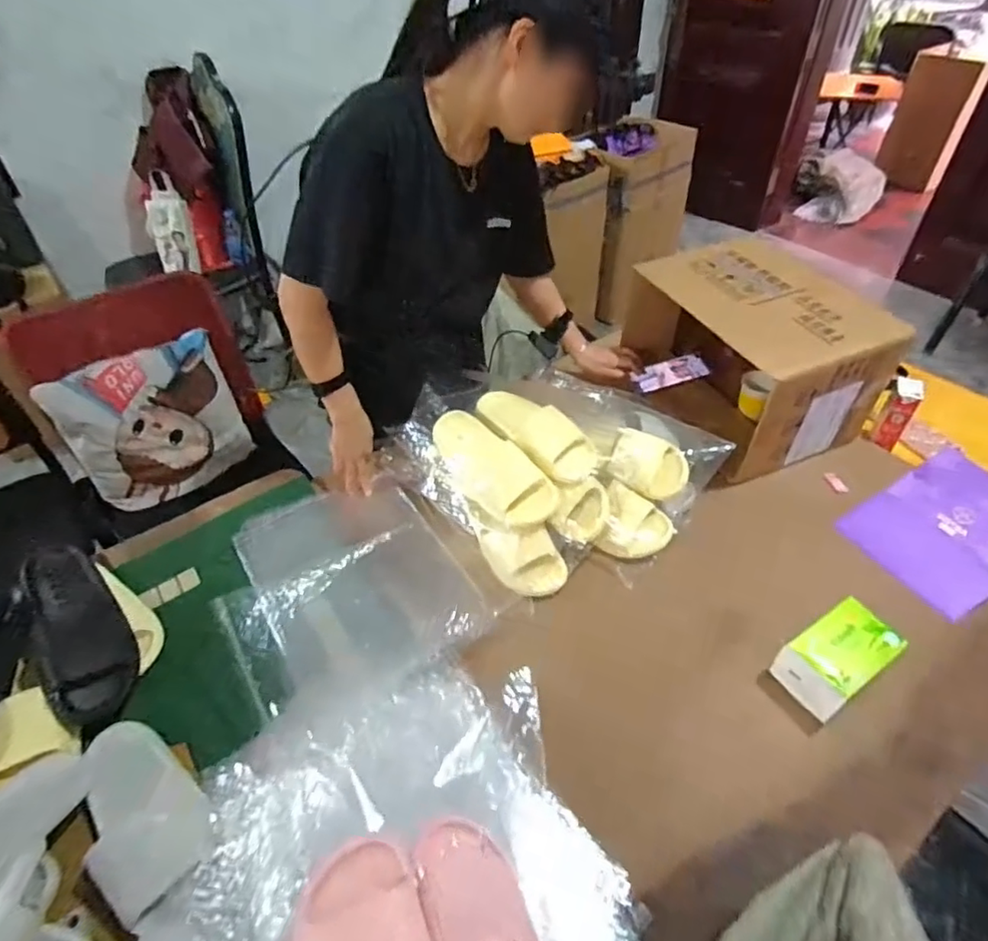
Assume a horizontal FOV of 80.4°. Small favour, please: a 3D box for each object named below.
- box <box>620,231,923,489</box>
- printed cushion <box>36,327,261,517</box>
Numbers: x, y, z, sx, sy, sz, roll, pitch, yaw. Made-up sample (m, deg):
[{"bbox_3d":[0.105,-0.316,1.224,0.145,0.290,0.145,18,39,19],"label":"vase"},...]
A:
[{"bbox_3d":[0.472,-0.231,1.102,0.291,0.241,0.410,-17,48,-14],"label":"box"},{"bbox_3d":[-0.777,-0.103,1.360,0.346,0.328,0.075,-30,27,-28],"label":"printed cushion"}]

